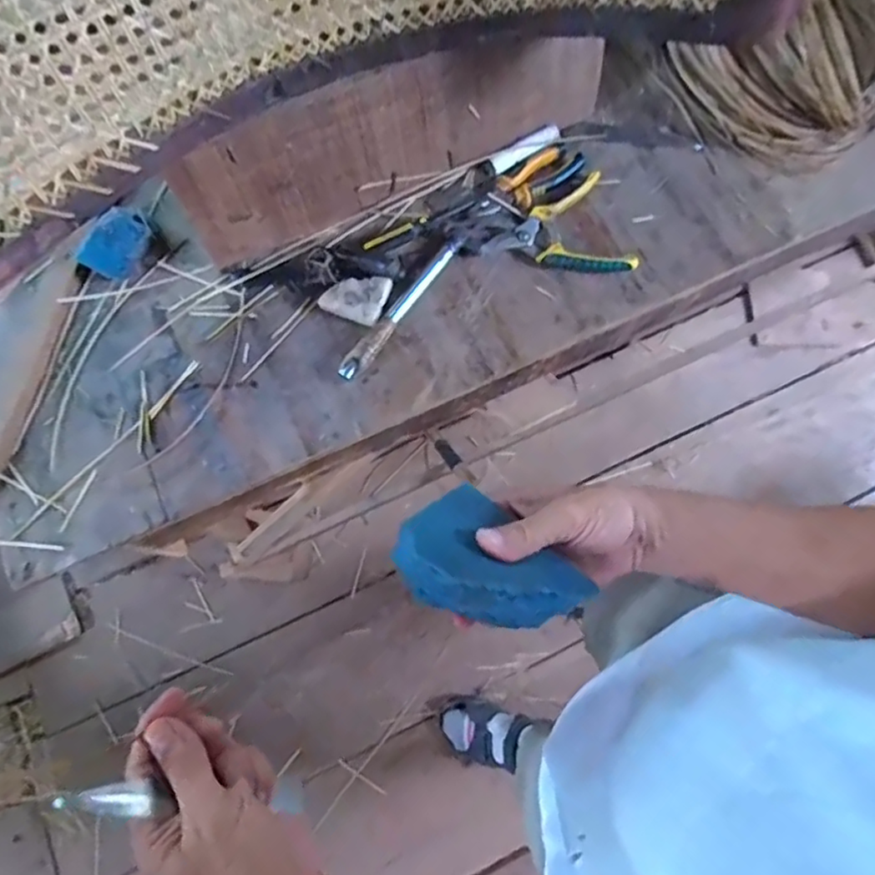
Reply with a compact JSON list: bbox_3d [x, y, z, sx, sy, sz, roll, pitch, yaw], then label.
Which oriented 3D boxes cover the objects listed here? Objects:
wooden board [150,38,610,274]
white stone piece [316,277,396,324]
[{"bbox_3d":[-0.039,-0.345,0.673,0.503,0.151,0.019,-25,59,-5],"label":"wooden board"},{"bbox_3d":[-0.095,-0.165,0.691,0.073,0.006,0.057,20,94,3],"label":"white stone piece"}]

